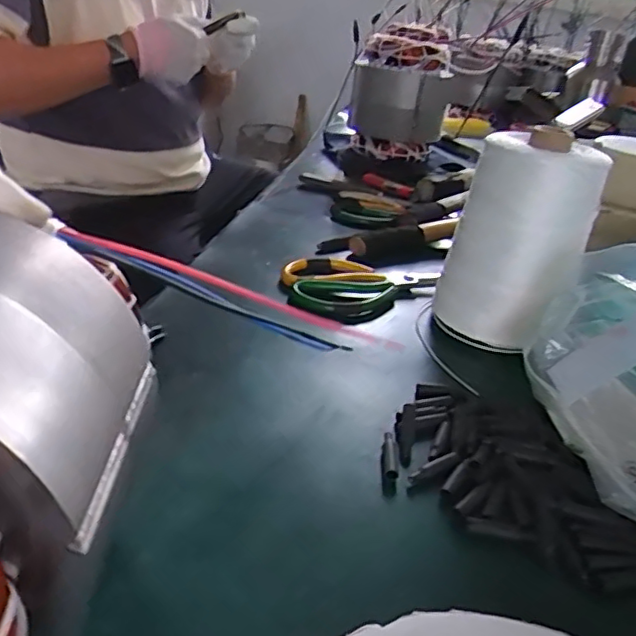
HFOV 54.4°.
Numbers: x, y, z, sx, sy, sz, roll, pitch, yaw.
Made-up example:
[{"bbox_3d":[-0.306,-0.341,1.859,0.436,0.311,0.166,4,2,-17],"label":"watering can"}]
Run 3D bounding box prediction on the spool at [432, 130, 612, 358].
[{"bbox_3d":[0.152,-0.056,0.483,0.103,0.153,0.086,17,29,18],"label":"spool"}]

